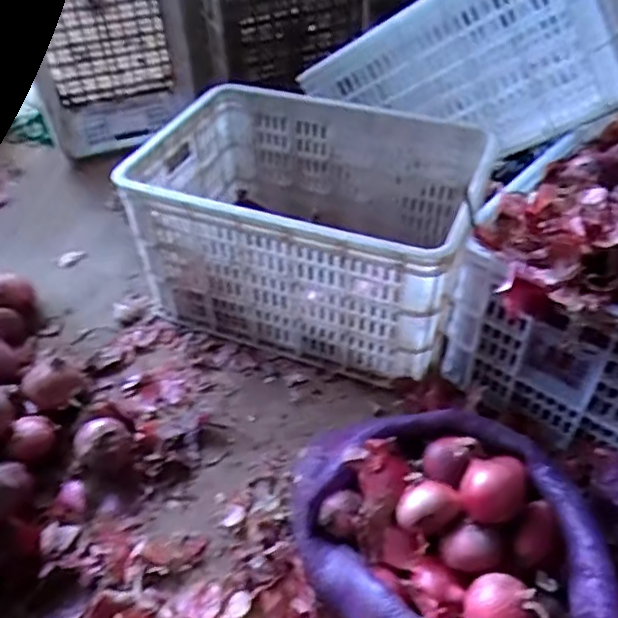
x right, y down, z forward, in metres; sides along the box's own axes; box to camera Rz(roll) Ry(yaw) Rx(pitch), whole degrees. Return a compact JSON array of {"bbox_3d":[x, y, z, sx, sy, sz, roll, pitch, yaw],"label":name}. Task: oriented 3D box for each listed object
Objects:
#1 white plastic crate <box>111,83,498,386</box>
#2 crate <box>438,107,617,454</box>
[{"bbox_3d":[0.003,-0.156,1.066,0.529,0.299,0.396,15,48,16],"label":"white plastic crate"},{"bbox_3d":[0.468,-0.064,0.889,0.354,0.320,0.490,28,52,26],"label":"crate"}]

